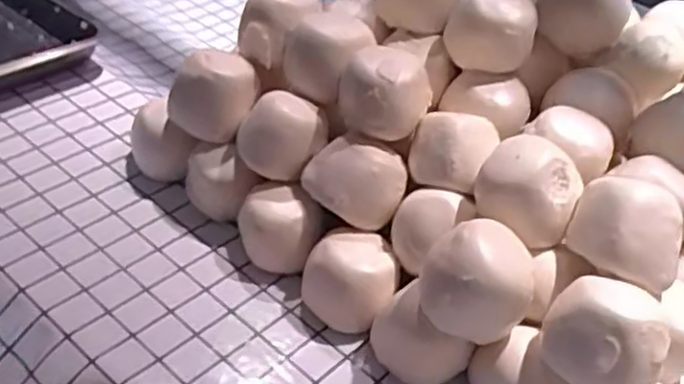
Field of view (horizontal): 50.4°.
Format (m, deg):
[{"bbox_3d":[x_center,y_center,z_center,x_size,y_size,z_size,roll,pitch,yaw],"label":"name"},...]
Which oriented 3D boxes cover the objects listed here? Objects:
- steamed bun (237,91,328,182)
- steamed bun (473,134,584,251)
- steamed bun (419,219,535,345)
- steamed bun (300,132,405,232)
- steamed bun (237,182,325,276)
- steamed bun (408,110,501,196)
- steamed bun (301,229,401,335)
[{"bbox_3d":[-0.058,-0.055,0.713,0.078,0.052,0.078,16,39,8],"label":"steamed bun"},{"bbox_3d":[0.163,-0.007,0.626,0.083,0.059,0.074,26,41,19],"label":"steamed bun"},{"bbox_3d":[0.110,0.069,0.591,0.088,0.073,0.075,11,39,2],"label":"steamed bun"},{"bbox_3d":[0.012,-0.012,0.688,0.098,0.060,0.068,12,39,3],"label":"steamed bun"},{"bbox_3d":[-0.061,0.040,0.701,0.057,0.069,0.080,-21,47,-30],"label":"steamed bun"},{"bbox_3d":[0.103,-0.040,0.680,0.075,0.052,0.083,16,39,7],"label":"steamed bun"},{"bbox_3d":[0.006,0.086,0.672,0.082,0.067,0.077,9,38,0],"label":"steamed bun"}]

